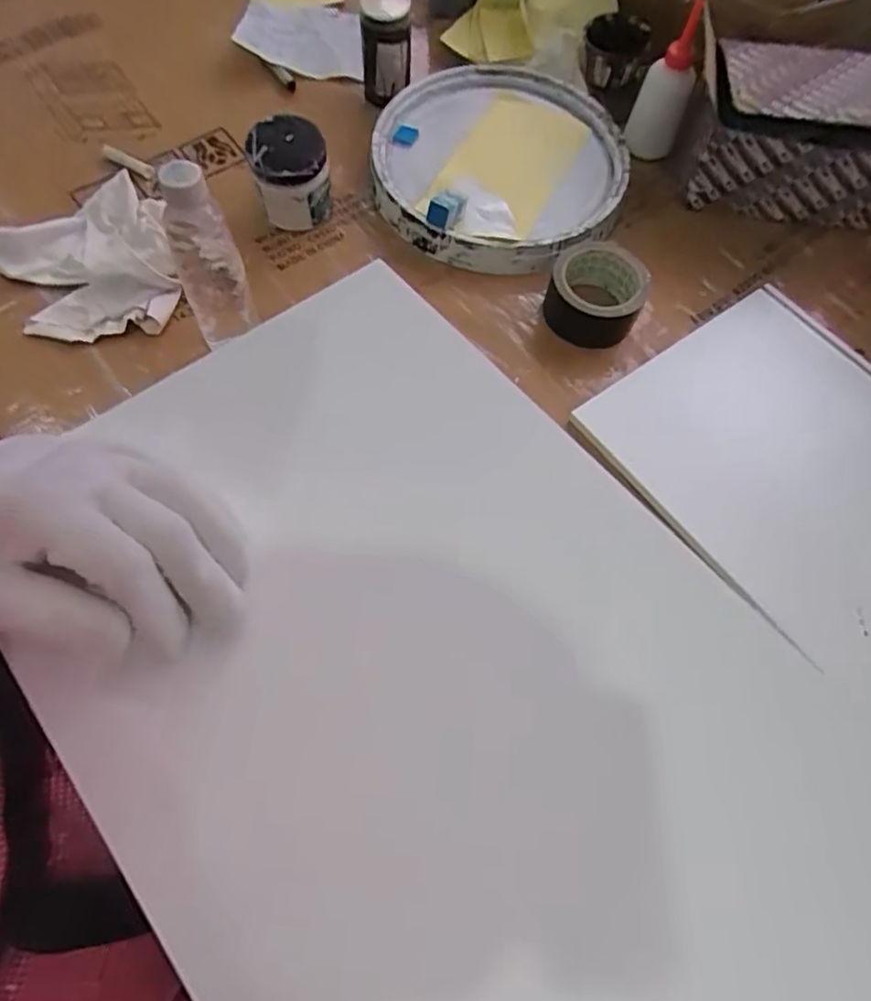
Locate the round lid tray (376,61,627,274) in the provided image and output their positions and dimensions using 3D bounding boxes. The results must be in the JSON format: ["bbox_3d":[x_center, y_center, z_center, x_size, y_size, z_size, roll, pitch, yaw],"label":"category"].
[{"bbox_3d":[0.070,-0.370,0.648,0.264,0.053,0.242,1,66,-2],"label":"round lid tray"}]

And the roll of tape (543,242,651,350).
[{"bbox_3d":[0.161,-0.210,0.601,0.091,0.050,0.091,1,66,-2],"label":"roll of tape"}]

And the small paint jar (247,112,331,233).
[{"bbox_3d":[-0.150,-0.336,0.626,0.076,0.086,0.074,1,66,-2],"label":"small paint jar"}]

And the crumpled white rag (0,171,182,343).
[{"bbox_3d":[-0.352,-0.240,0.605,0.171,0.038,0.186,-16,68,-9],"label":"crumpled white rag"}]

